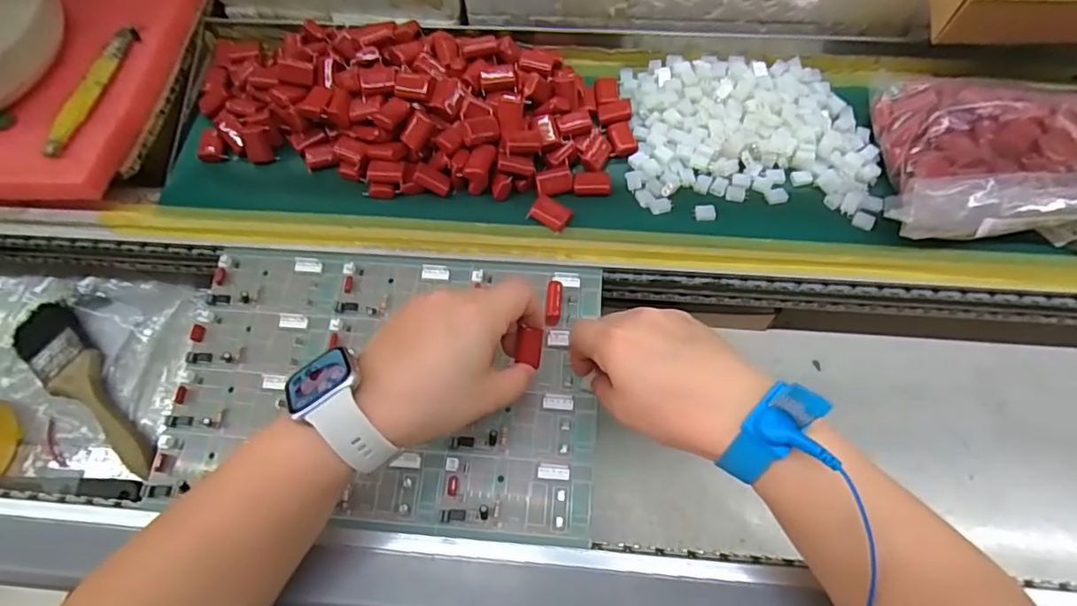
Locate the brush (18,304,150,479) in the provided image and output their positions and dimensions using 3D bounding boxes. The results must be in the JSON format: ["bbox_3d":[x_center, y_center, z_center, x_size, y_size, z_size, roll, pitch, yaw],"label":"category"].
[{"bbox_3d":[-0.379,0.066,0.475,0.189,0.022,0.046,37,74,16],"label":"brush"}]

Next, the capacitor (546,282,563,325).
[{"bbox_3d":[0.012,0.000,0.396,0.010,0.014,0.030,3,68,4],"label":"capacitor"}]

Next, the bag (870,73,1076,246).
[{"bbox_3d":[0.331,-0.100,0.398,0.179,0.055,0.141,5,68,5],"label":"bag"}]

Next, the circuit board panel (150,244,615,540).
[{"bbox_3d":[-0.104,0.052,0.387,0.283,0.013,0.182,4,66,4],"label":"circuit board panel"}]

